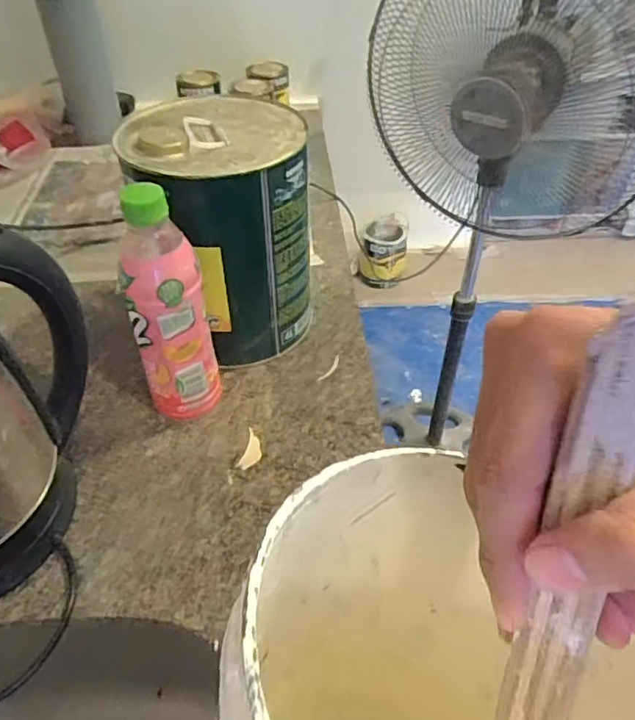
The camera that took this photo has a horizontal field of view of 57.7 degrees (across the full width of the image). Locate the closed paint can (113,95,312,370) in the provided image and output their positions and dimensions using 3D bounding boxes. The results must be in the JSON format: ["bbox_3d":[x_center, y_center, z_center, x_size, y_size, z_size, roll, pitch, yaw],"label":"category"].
[{"bbox_3d":[-0.086,-0.117,0.551,0.154,0.203,0.154,1,44,0],"label":"closed paint can"}]

